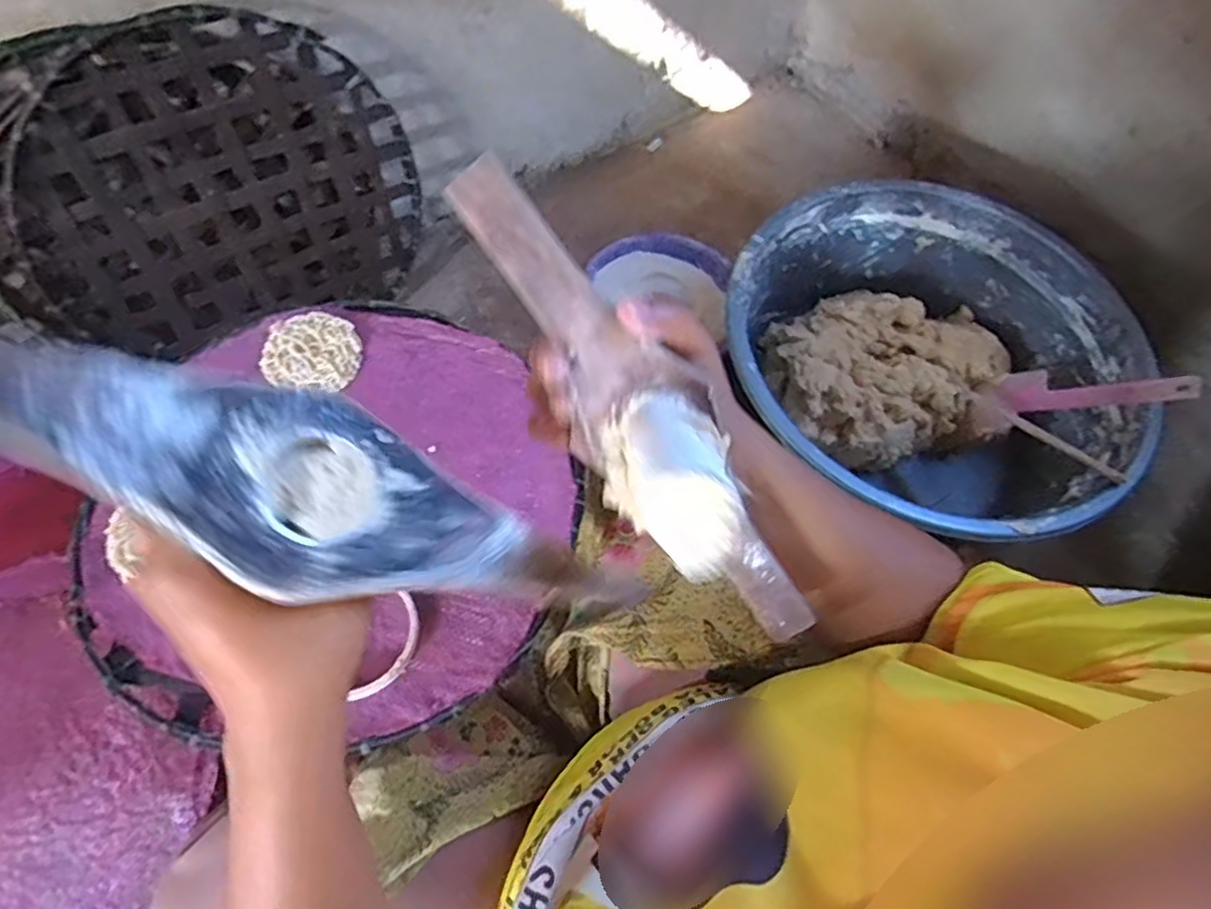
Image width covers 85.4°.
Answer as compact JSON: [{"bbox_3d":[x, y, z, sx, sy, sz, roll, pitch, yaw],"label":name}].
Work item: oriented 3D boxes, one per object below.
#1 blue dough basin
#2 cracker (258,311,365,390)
[{"bbox_3d":[0.317,-0.080,0.706,0.386,0.200,0.386,1,64,-2],"label":"blue dough basin"},{"bbox_3d":[-0.246,-0.085,0.550,0.079,0.014,0.070,6,64,0],"label":"cracker"}]

